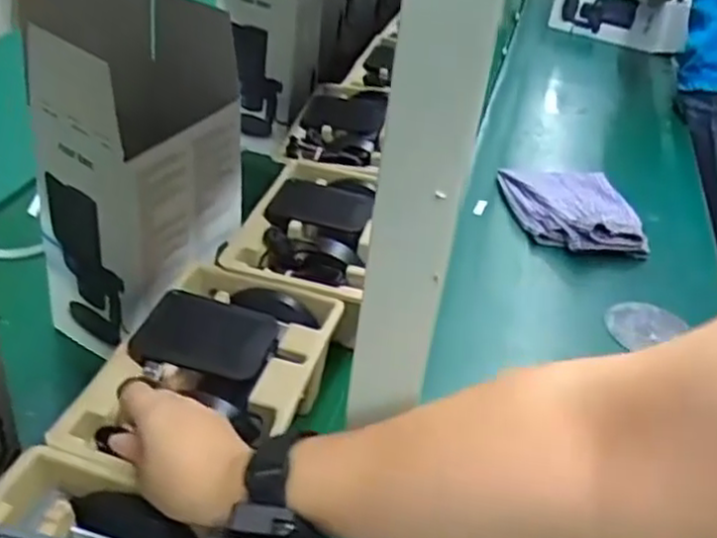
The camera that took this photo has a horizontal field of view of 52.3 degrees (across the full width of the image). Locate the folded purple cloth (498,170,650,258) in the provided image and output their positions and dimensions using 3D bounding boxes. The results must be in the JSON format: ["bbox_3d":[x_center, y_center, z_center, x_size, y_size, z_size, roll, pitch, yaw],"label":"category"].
[{"bbox_3d":[0.281,-0.086,0.971,0.166,0.036,0.194,1,36,-7],"label":"folded purple cloth"}]

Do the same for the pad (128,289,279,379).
[{"bbox_3d":[-0.119,0.050,0.575,0.102,0.010,0.079,8,40,10],"label":"pad"}]

